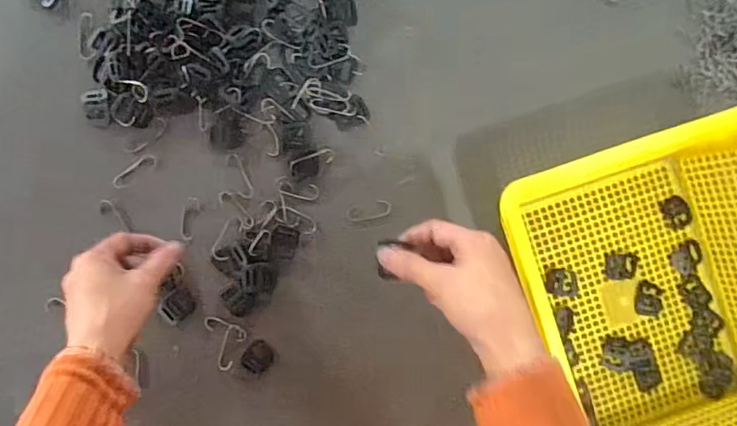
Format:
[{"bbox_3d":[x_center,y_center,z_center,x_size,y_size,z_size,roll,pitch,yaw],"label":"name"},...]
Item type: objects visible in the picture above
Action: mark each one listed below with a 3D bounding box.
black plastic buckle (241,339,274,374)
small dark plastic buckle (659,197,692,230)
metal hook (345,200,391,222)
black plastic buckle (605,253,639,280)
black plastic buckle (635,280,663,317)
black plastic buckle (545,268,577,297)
[{"bbox_3d":[-0.103,0.135,0.461,0.025,0.004,0.030,38,88,-2],"label":"black plastic buckle"},{"bbox_3d":[0.306,-0.001,0.491,0.026,0.004,0.032,-26,91,-3],"label":"small dark plastic buckle"},{"bbox_3d":[0.001,-0.001,0.466,0.043,0.004,0.017,-11,90,-3],"label":"metal hook"},{"bbox_3d":[0.249,0.053,0.484,0.033,0.004,0.025,1,90,-3],"label":"black plastic buckle"},{"bbox_3d":[0.277,0.085,0.488,0.028,0.004,0.033,12,89,-3],"label":"black plastic buckle"},{"bbox_3d":[0.187,0.067,0.479,0.031,0.004,0.025,7,89,-3],"label":"black plastic buckle"}]

